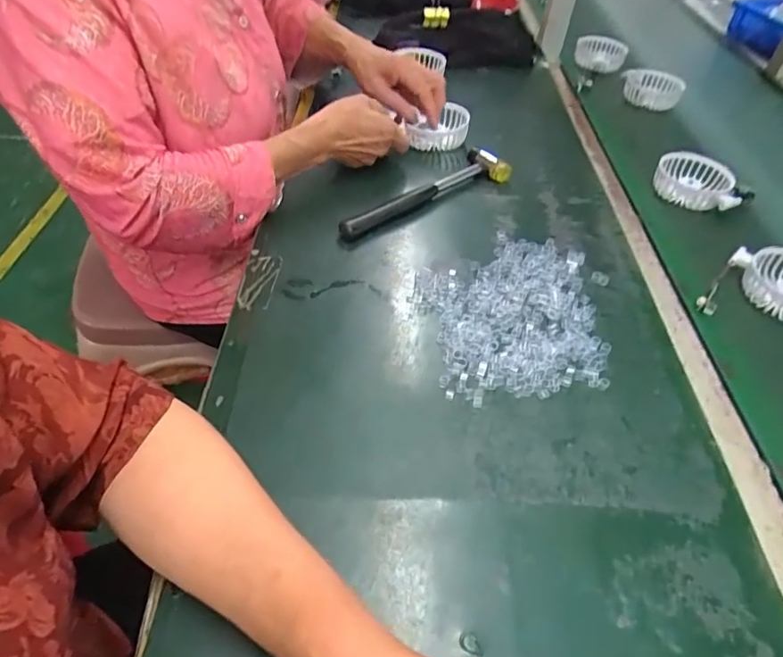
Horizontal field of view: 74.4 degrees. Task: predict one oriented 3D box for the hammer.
[{"bbox_3d":[0.036,-0.160,0.608,0.227,0.028,0.054,-25,54,-23],"label":"hammer"}]

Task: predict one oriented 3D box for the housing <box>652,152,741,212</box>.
[{"bbox_3d":[0.382,-0.182,0.654,0.094,0.040,0.086,15,49,12],"label":"housing"}]

